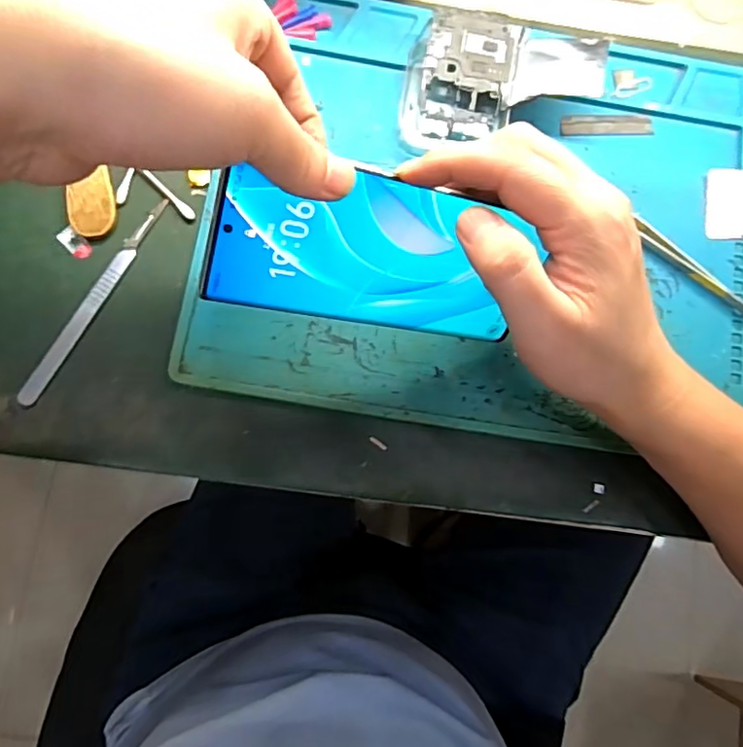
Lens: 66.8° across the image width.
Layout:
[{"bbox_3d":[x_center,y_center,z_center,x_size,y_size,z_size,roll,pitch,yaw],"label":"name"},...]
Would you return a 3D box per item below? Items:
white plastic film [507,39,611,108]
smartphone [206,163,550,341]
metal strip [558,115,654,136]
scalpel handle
[{"bbox_3d":[0.105,-0.170,0.315,0.051,0.005,0.036,2,88,7],"label":"white plastic film"},{"bbox_3d":[0.004,-0.051,0.252,0.143,0.068,0.004,5,38,-22],"label":"smartphone"},{"bbox_3d":[0.142,-0.151,0.342,0.056,0.005,0.014,0,82,-4],"label":"metal strip"},{"bbox_3d":[-0.149,-0.040,0.304,0.010,0.004,0.129,29,81,1],"label":"scalpel handle"}]

